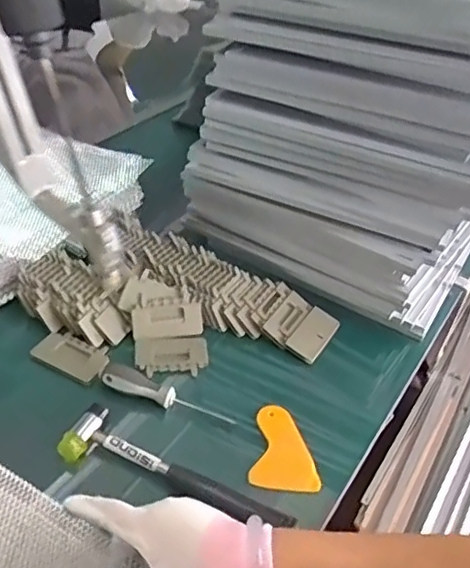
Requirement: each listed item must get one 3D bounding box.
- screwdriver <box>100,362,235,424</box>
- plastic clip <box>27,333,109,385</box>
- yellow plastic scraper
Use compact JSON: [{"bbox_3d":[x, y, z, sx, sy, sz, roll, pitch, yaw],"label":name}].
[{"bbox_3d":[-0.077,0.125,0.640,0.150,0.026,0.034,17,41,13],"label":"screwdriver"},{"bbox_3d":[-0.192,0.082,0.684,0.088,0.008,0.052,21,42,18],"label":"plastic clip"},{"bbox_3d":[0.056,0.173,0.614,0.070,0.010,0.099,9,40,4],"label":"yellow plastic scraper"}]

